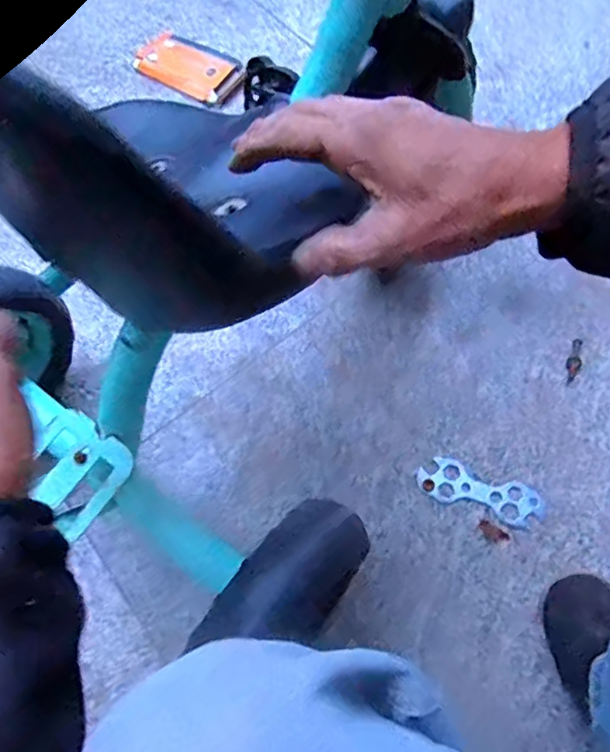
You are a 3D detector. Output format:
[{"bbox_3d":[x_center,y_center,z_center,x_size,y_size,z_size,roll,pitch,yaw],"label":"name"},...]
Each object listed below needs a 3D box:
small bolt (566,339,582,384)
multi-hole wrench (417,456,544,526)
[{"bbox_3d":[0.299,-0.016,0.642,0.016,0.007,0.051,22,71,11],"label":"small bolt"},{"bbox_3d":[0.178,0.117,0.593,0.125,0.004,0.044,19,70,10],"label":"multi-hole wrench"}]

